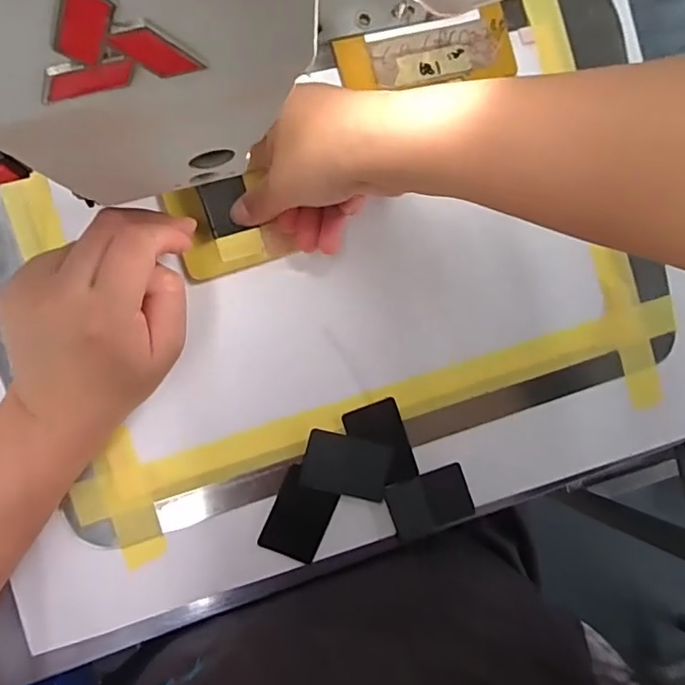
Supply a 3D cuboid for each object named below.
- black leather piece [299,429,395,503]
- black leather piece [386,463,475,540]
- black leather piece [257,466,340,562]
[{"bbox_3d":[0.003,0.075,0.327,0.053,0.004,0.035,14,86,-9],"label":"black leather piece"},{"bbox_3d":[0.055,0.098,0.335,0.050,0.004,0.034,-18,91,-10],"label":"black leather piece"},{"bbox_3d":[-0.024,0.103,0.322,0.035,0.004,0.049,24,85,-8],"label":"black leather piece"}]

